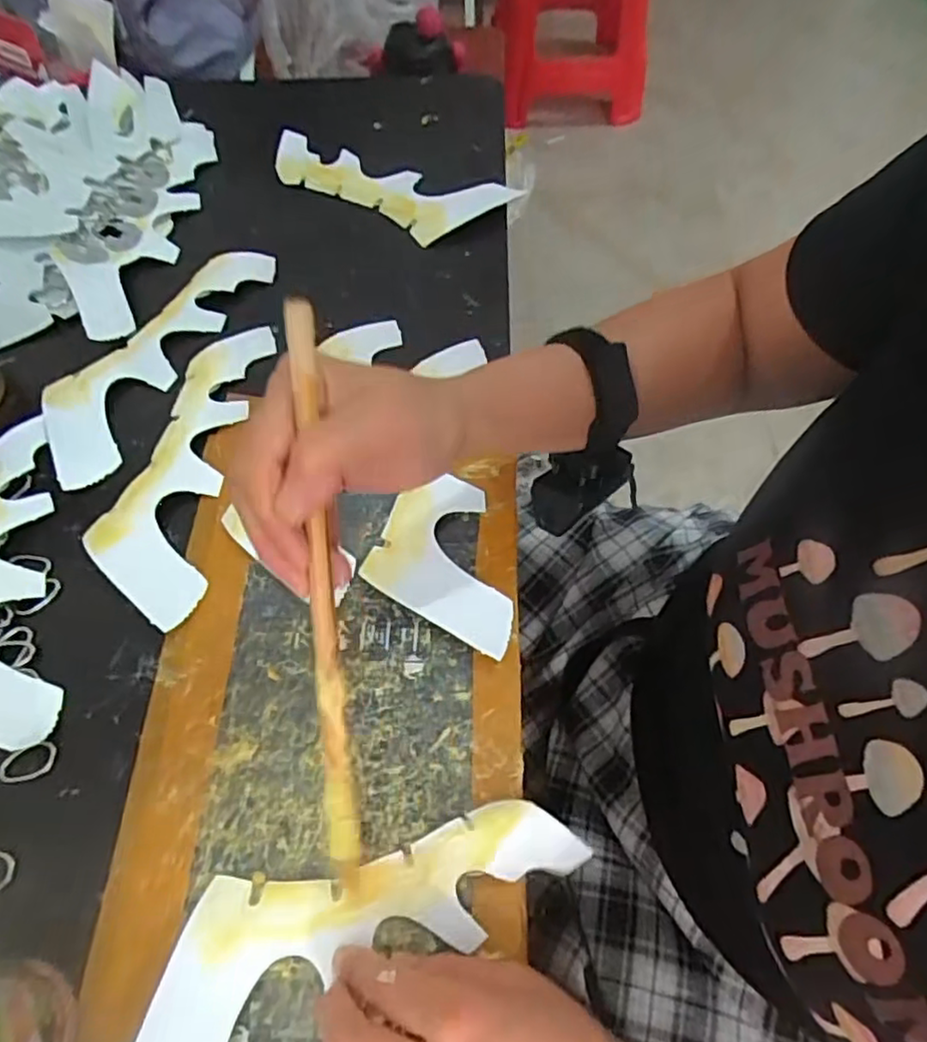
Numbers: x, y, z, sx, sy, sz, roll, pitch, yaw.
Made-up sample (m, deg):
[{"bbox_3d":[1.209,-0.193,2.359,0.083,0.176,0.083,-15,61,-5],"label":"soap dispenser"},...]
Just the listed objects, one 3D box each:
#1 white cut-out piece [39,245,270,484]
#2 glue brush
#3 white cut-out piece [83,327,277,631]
[{"bbox_3d":[-0.230,-0.124,0.481,0.076,0.011,0.219,25,69,10],"label":"white cut-out piece"},{"bbox_3d":[-0.056,0.049,0.274,0.013,0.266,0.006,0,19,1],"label":"glue brush"},{"bbox_3d":[-0.189,-0.042,0.439,0.076,0.013,0.220,7,62,5],"label":"white cut-out piece"}]

